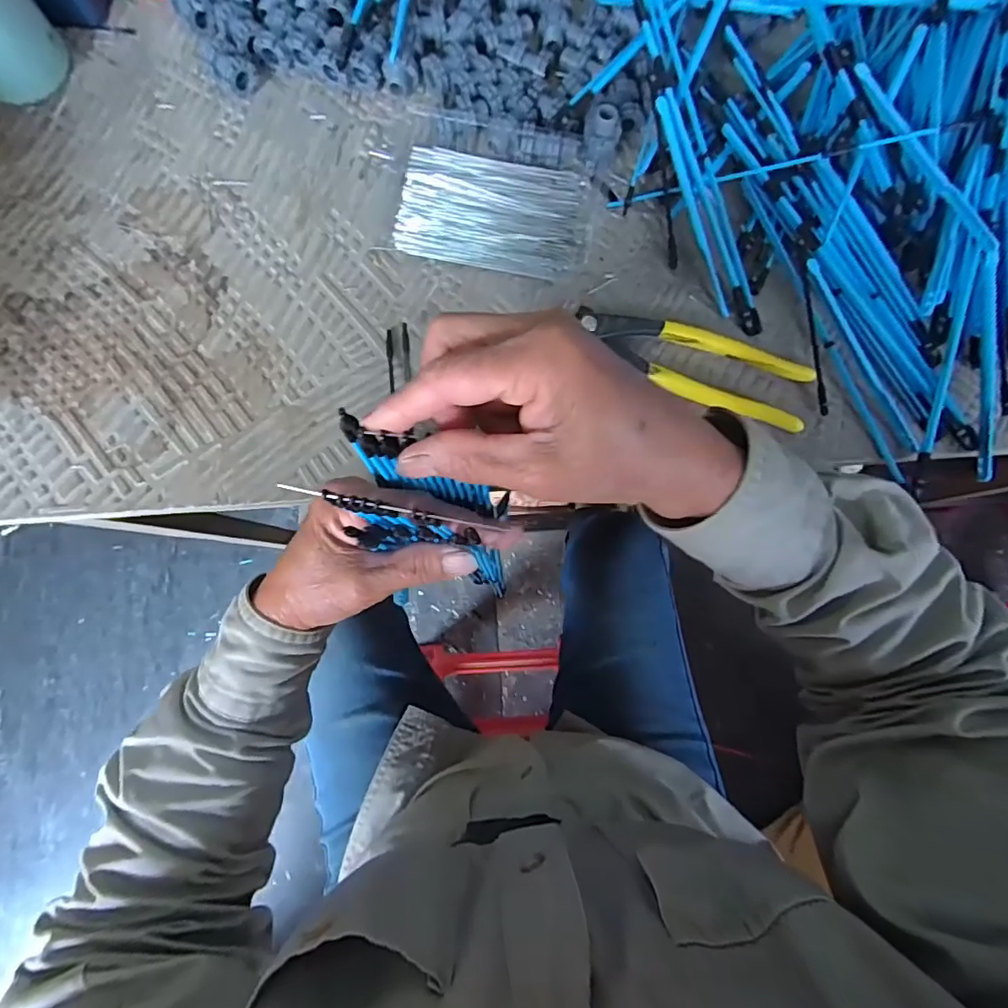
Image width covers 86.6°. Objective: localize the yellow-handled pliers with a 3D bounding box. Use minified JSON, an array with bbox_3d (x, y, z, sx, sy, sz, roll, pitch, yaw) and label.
[{"bbox_3d":[0.124,-0.089,0.353,0.155,0.018,0.052,13,82,-1],"label":"yellow-handled pliers"}]

